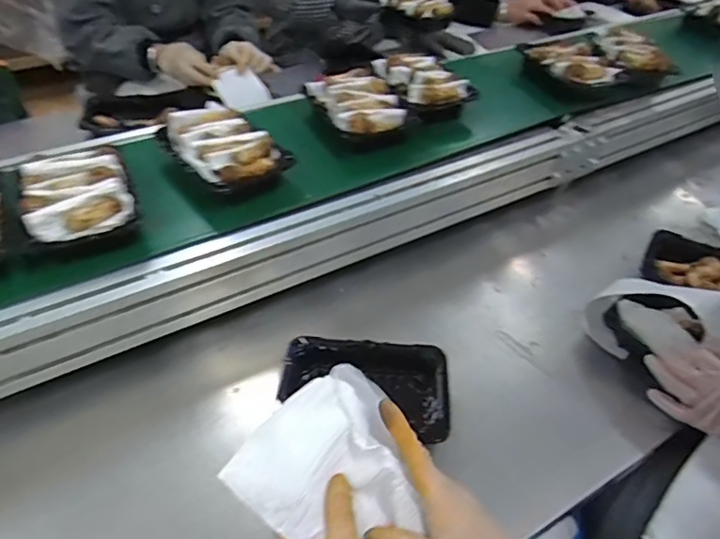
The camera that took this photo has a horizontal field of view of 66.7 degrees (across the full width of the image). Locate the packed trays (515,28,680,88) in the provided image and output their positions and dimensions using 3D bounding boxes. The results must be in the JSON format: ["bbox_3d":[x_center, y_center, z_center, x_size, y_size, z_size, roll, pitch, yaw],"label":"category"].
[{"bbox_3d":[0.434,-0.392,0.994,0.273,0.044,0.194,-10,44,-13],"label":"packed trays"}]

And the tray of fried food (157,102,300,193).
[{"bbox_3d":[-0.185,-0.169,0.732,0.184,0.037,0.119,34,51,29],"label":"tray of fried food"}]

